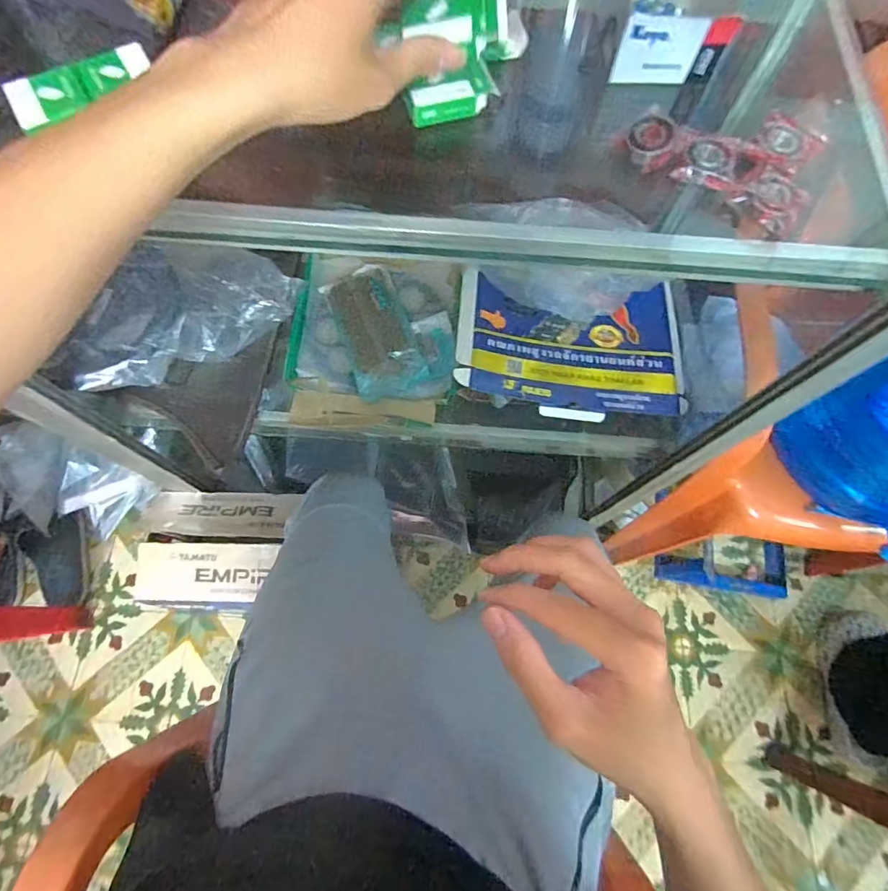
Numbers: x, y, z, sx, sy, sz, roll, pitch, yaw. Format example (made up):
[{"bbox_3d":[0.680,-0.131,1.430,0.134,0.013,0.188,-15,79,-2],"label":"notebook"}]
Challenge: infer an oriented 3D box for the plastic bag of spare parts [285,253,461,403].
[{"bbox_3d":[-0.096,-0.170,0.708,0.230,0.052,0.234,4,70,-1],"label":"plastic bag of spare parts"}]

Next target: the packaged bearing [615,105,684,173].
[{"bbox_3d":[0.148,-0.216,0.354,0.041,0.015,0.039,-42,76,-15],"label":"packaged bearing"}]

